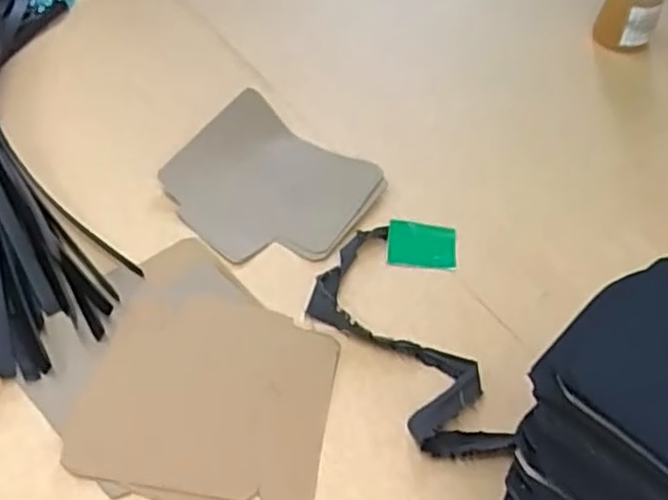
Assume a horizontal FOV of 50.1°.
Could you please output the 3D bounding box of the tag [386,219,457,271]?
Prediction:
[{"bbox_3d":[0.077,-0.004,0.625,0.061,0.006,0.043,9,66,-5],"label":"tag"}]

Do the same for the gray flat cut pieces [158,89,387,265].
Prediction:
[{"bbox_3d":[-0.061,-0.056,0.649,0.176,0.010,0.150,29,63,14],"label":"gray flat cut pieces"}]

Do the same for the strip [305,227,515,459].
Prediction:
[{"bbox_3d":[0.047,0.072,0.556,0.091,0.009,0.215,-18,54,-19],"label":"strip"}]

